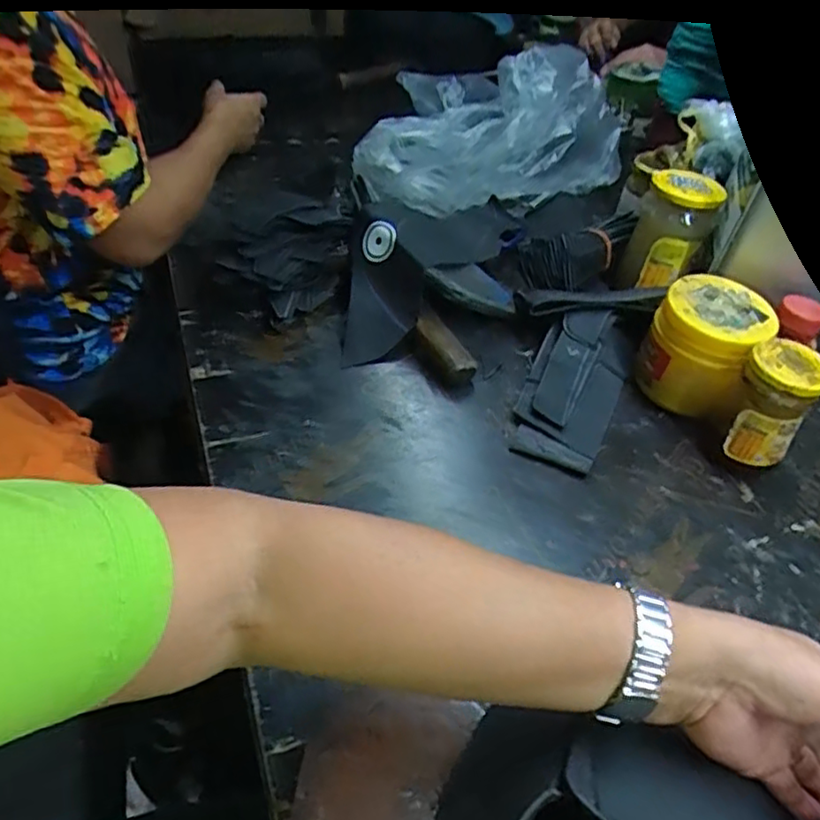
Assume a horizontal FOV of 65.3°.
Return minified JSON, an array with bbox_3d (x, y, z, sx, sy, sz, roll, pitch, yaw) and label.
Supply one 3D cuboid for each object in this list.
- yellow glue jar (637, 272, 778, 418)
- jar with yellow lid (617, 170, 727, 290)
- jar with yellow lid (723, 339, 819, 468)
[{"bbox_3d":[0.259,-0.051,0.569,0.097,0.103,0.090,24,46,16],"label":"yellow glue jar"},{"bbox_3d":[0.267,-0.182,0.655,0.071,0.106,0.074,4,44,-4],"label":"jar with yellow lid"},{"bbox_3d":[0.289,0.000,0.524,0.057,0.105,0.056,4,44,-4],"label":"jar with yellow lid"}]

